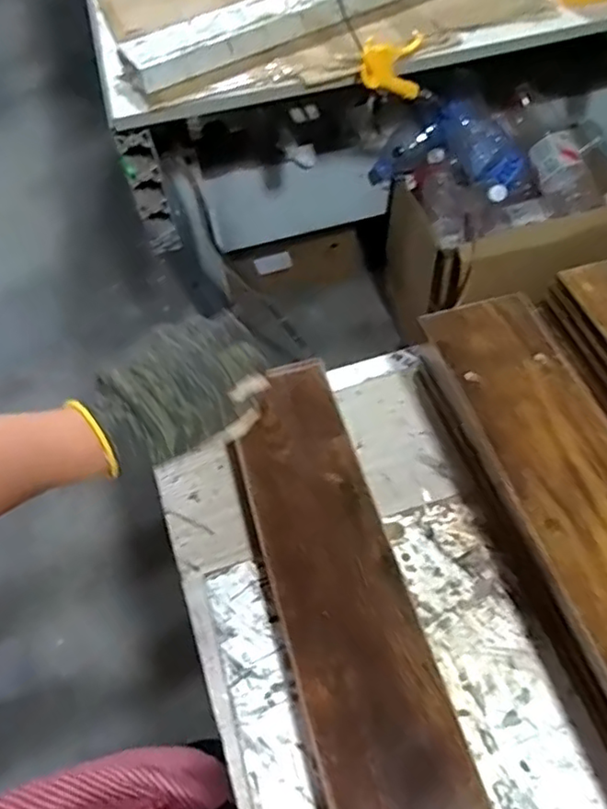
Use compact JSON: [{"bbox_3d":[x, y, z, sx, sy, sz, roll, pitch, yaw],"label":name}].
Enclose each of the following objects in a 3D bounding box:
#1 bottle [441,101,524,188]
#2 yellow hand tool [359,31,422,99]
[{"bbox_3d":[0.349,-0.512,1.231,0.200,0.083,0.071,37,58,-19],"label":"bottle"},{"bbox_3d":[0.130,-0.479,0.890,0.023,0.082,0.125,16,34,42],"label":"yellow hand tool"}]

